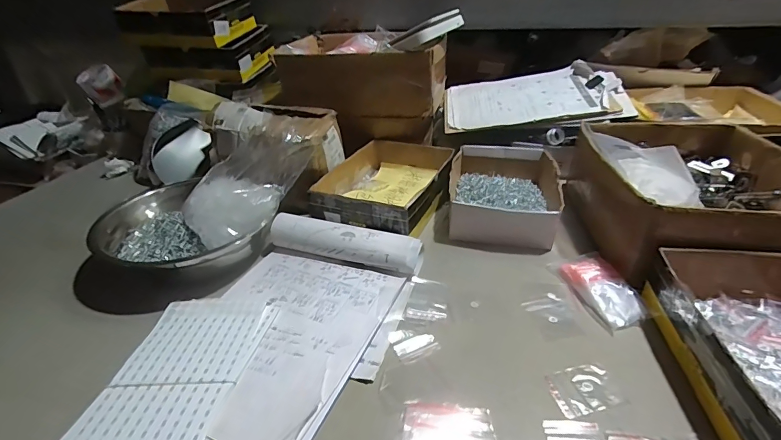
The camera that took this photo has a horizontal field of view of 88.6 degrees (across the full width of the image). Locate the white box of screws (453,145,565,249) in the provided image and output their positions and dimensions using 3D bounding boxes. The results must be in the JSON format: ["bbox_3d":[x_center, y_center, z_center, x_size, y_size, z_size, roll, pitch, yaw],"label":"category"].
[{"bbox_3d":[0.191,-0.050,0.689,0.166,0.068,0.241,6,32,14],"label":"white box of screws"}]

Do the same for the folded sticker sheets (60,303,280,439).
[{"bbox_3d":[-0.219,0.164,0.399,0.131,0.012,0.219,4,32,10],"label":"folded sticker sheets"}]

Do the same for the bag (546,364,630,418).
[{"bbox_3d":[0.191,0.167,0.394,0.064,0.005,0.049,-8,32,-9],"label":"bag"}]

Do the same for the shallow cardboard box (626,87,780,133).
[{"bbox_3d":[0.615,-0.212,0.787,0.256,0.046,0.232,-1,31,2],"label":"shallow cardboard box"}]

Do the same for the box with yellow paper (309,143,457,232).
[{"bbox_3d":[0.000,-0.065,0.697,0.175,0.057,0.261,12,34,23],"label":"box with yellow paper"}]

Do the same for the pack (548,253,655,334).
[{"bbox_3d":[0.261,0.082,0.510,0.072,0.020,0.131,-11,32,-13],"label":"pack"}]

